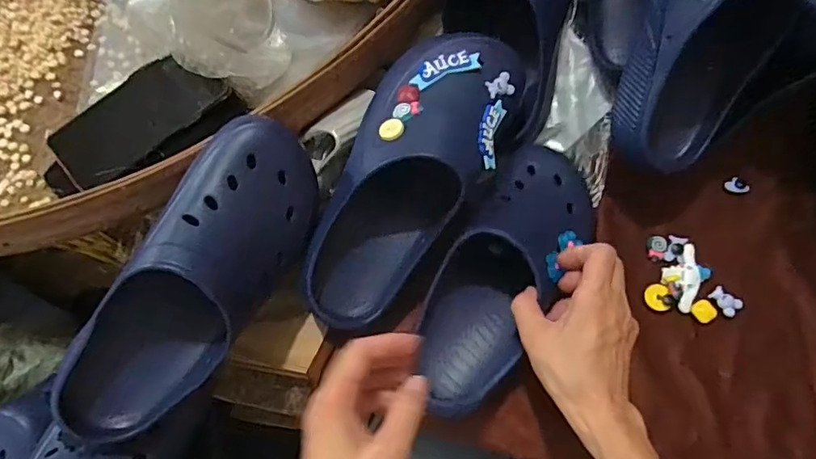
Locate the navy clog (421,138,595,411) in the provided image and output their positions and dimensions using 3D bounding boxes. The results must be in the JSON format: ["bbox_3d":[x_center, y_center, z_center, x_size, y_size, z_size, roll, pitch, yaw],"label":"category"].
[{"bbox_3d":[0.088,0.034,0.450,0.105,0.074,0.255,26,75,12],"label":"navy clog"}]

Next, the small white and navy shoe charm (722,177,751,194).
[{"bbox_3d":[0.325,-0.043,0.519,0.024,0.004,0.016,10,82,20],"label":"small white and navy shoe charm"}]

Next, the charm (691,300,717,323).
[{"bbox_3d":[0.262,0.072,0.466,0.019,0.005,0.020,-33,68,-9],"label":"charm"}]

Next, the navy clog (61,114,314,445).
[{"bbox_3d":[-0.164,0.039,0.406,0.094,0.089,0.266,31,85,13],"label":"navy clog"}]

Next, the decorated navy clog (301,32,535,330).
[{"bbox_3d":[0.000,-0.048,0.469,0.126,0.100,0.287,31,87,13],"label":"decorated navy clog"}]

